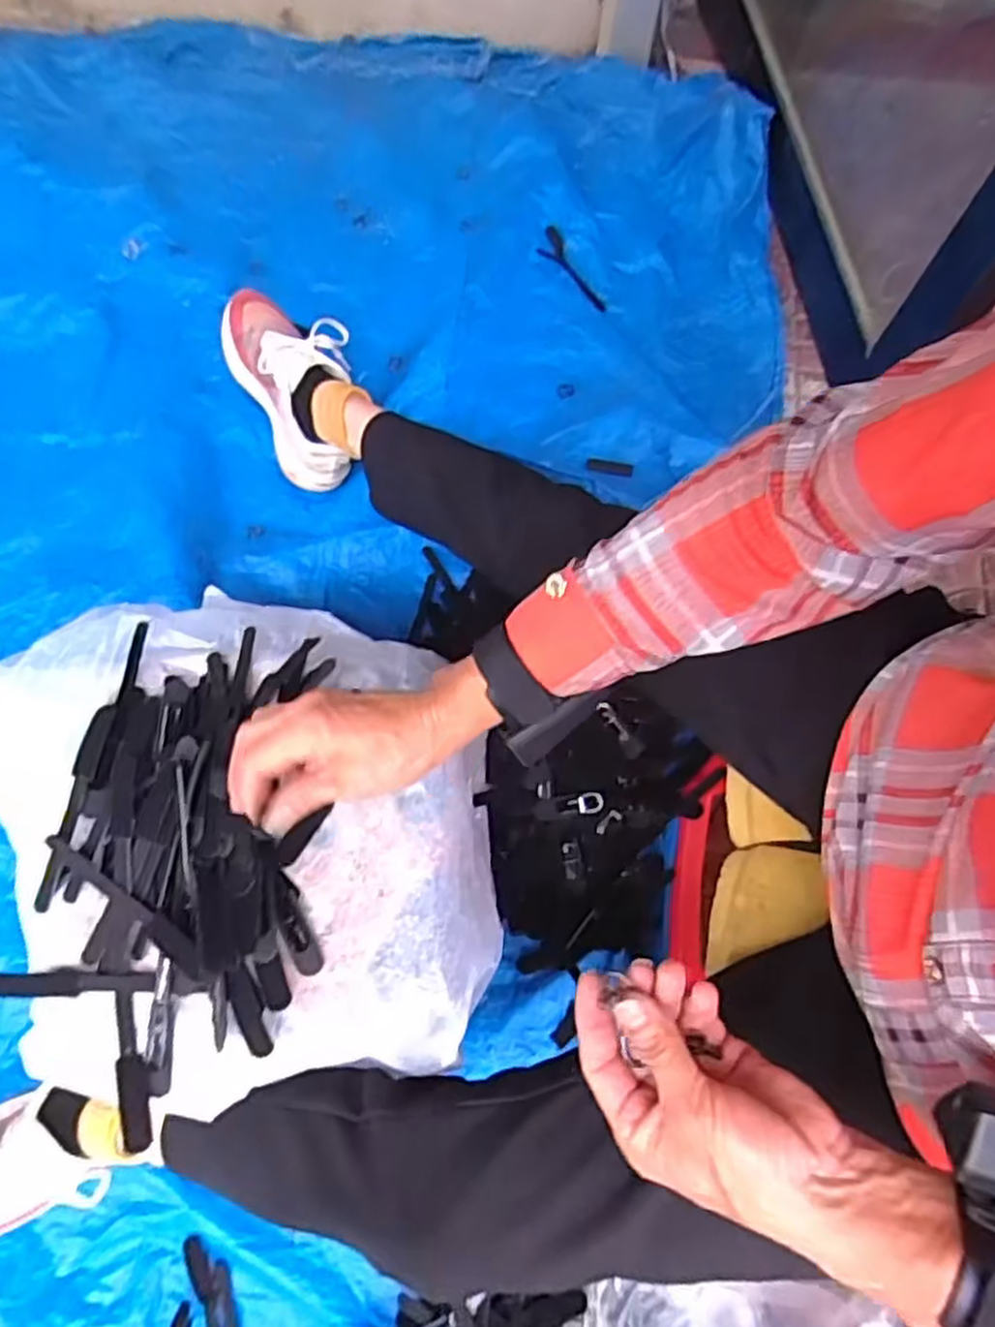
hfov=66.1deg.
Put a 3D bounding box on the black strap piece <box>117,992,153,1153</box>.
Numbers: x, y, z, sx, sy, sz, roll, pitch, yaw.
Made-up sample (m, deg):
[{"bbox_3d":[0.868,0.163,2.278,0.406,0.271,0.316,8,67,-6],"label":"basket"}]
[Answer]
[{"bbox_3d":[-0.232,0.255,0.484,0.017,0.009,0.092,-13,72,-5],"label":"black strap piece"}]

